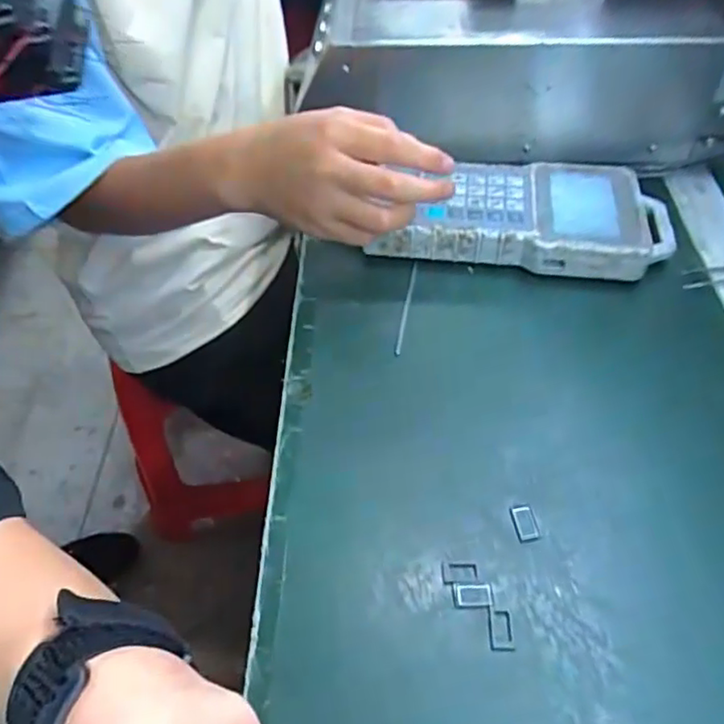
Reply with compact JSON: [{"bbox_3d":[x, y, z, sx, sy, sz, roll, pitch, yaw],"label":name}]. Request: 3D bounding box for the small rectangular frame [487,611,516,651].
[{"bbox_3d":[0.068,0.131,0.304,0.012,0.004,0.019,0,52,1],"label":"small rectangular frame"}]

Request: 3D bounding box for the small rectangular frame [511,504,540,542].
[{"bbox_3d":[0.089,0.088,0.339,0.012,0.004,0.019,-9,55,-5],"label":"small rectangular frame"}]

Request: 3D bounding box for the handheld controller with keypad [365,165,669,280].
[{"bbox_3d":[0.123,-0.115,0.484,0.224,0.033,0.111,8,52,8],"label":"handheld controller with keypad"}]

